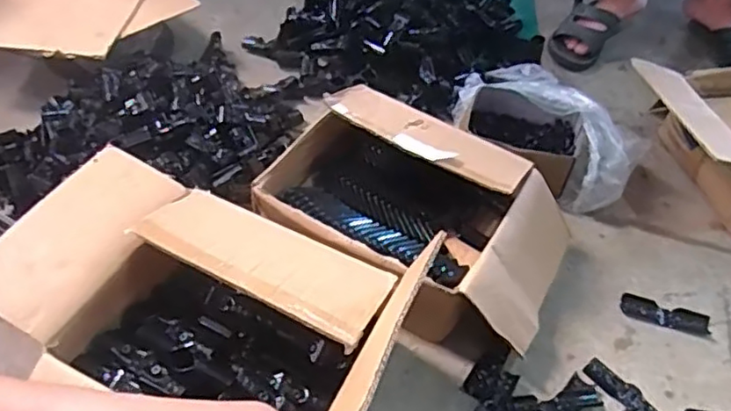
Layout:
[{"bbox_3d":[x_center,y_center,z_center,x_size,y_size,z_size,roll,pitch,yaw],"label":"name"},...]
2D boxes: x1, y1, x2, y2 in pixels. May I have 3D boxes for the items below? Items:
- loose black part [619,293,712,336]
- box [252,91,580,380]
[{"bbox_3d":[0.447,0.162,0.955,0.129,0.009,0.037,15,48,7],"label":"loose black part"},{"bbox_3d":[0.082,0.014,0.933,0.410,0.169,0.303,29,51,18],"label":"box"}]

